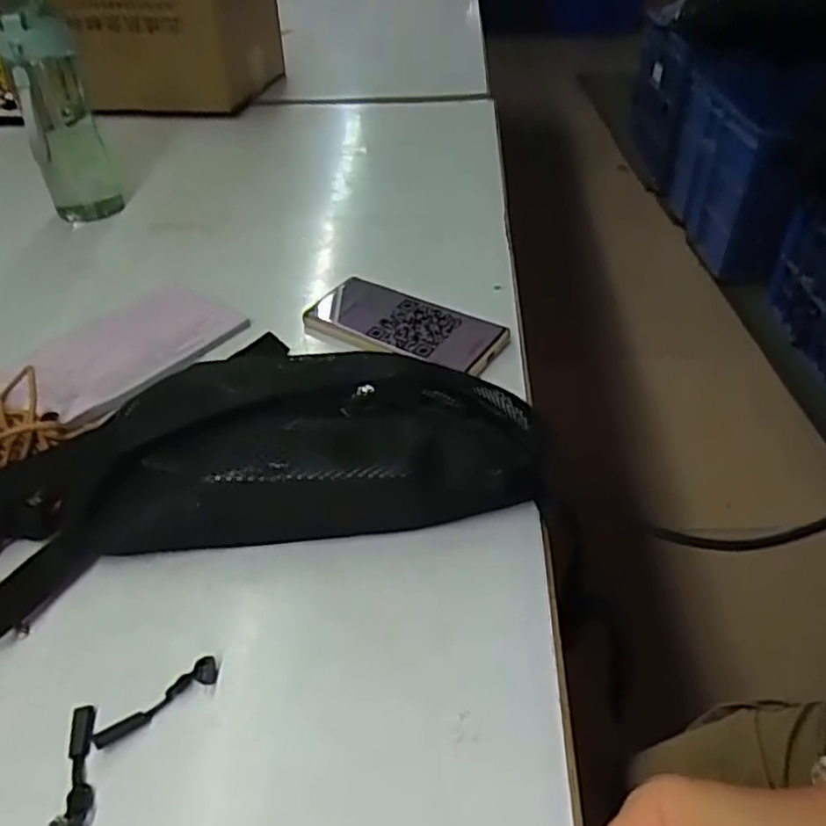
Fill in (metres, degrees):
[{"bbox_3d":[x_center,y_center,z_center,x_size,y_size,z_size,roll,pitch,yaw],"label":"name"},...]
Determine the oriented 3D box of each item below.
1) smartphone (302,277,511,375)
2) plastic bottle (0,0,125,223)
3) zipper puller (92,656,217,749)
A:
[{"bbox_3d":[-0.011,-0.074,0.579,0.170,0.013,0.070,23,47,25],"label":"smartphone"},{"bbox_3d":[-0.363,-0.302,0.707,0.069,0.219,0.065,-17,44,-17],"label":"plastic bottle"},{"bbox_3d":[-0.126,0.143,0.339,0.063,0.005,0.011,-29,49,-28],"label":"zipper puller"}]

